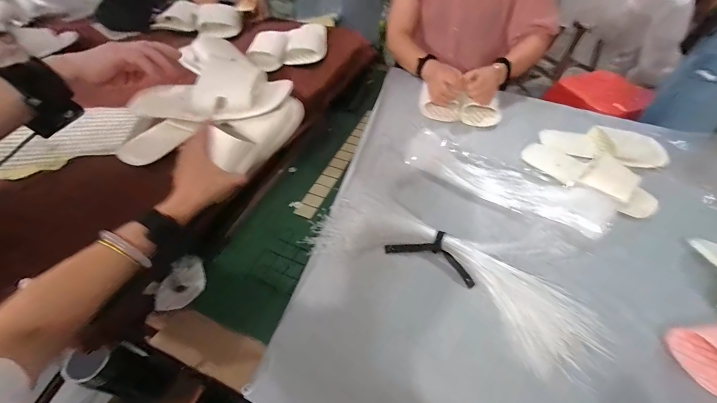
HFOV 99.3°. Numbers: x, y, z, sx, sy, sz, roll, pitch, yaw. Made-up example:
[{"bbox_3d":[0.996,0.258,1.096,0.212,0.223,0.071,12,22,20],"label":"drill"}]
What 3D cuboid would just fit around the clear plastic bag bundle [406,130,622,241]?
[{"bbox_3d":[0.303,-0.055,0.652,0.424,0.032,0.096,29,55,23],"label":"clear plastic bag bundle"}]

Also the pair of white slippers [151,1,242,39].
[{"bbox_3d":[-0.475,-0.533,0.902,0.236,0.065,0.103,4,49,3],"label":"pair of white slippers"}]

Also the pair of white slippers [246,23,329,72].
[{"bbox_3d":[-0.164,-0.408,0.794,0.231,0.060,0.126,-33,56,-25],"label":"pair of white slippers"}]

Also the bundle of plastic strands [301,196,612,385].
[{"bbox_3d":[0.144,0.114,0.512,0.484,0.031,0.140,23,53,19],"label":"bundle of plastic strands"}]

